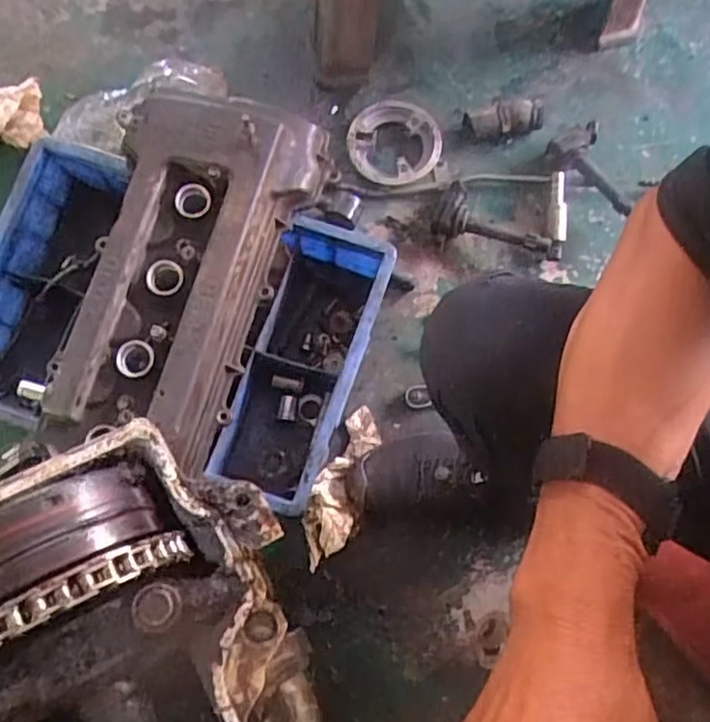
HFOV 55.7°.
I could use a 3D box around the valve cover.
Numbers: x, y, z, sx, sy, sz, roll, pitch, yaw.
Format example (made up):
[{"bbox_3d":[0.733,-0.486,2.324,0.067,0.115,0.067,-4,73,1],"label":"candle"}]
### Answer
[{"bbox_3d":[-0.178,-0.097,0.691,0.210,0.090,0.392,13,76,5],"label":"valve cover"}]

